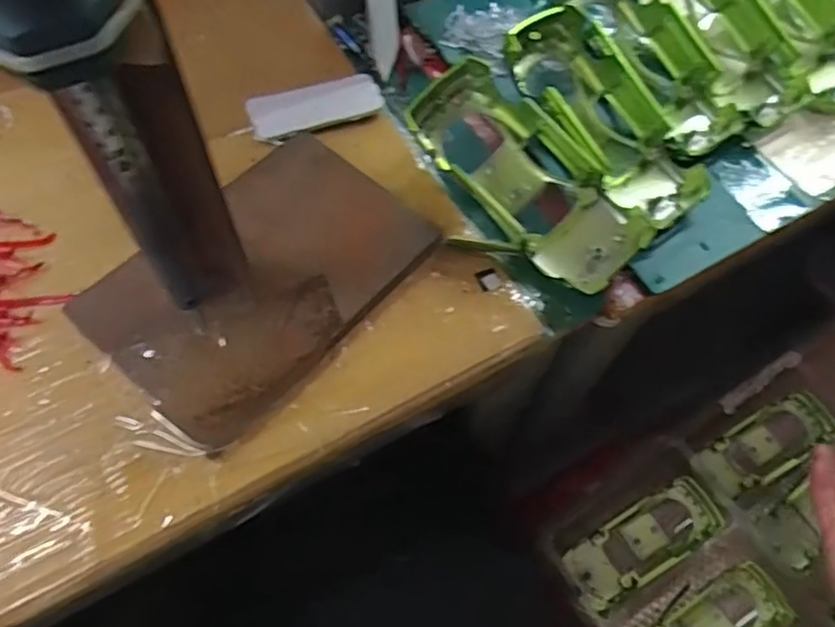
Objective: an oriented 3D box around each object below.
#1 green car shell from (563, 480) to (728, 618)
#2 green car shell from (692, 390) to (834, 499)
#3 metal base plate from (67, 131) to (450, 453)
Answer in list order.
[{"bbox_3d":[0.189,0.196,0.539,0.145,0.030,0.052,-28,66,-16],"label":"green car shell"},{"bbox_3d":[0.318,0.124,0.586,0.132,0.033,0.054,-25,65,-15],"label":"green car shell"},{"bbox_3d":[-0.071,-0.019,0.301,0.097,0.019,0.150,38,66,17],"label":"metal base plate"}]

